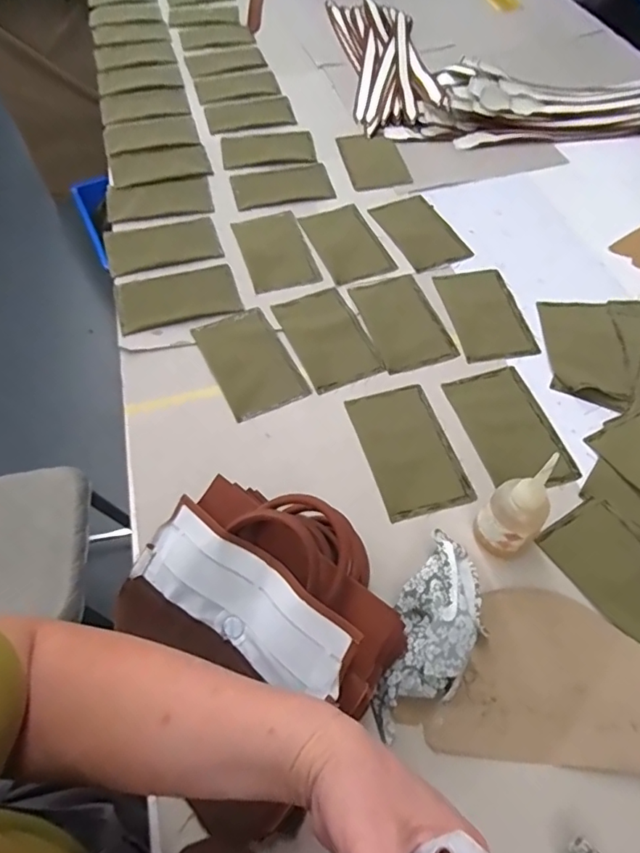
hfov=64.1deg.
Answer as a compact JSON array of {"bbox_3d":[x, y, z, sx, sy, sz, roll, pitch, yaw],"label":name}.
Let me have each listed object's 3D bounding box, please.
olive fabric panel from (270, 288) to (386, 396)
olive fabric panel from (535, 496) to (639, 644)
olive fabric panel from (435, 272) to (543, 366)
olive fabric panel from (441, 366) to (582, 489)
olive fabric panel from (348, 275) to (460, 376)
[{"bbox_3d":[0.013,-0.140,0.806,0.114,0.010,0.196,-21,63,-13],"label":"olive fabric panel"},{"bbox_3d":[0.358,0.178,0.592,0.105,0.009,0.189,-32,59,-14],"label":"olive fabric panel"},{"bbox_3d":[0.267,-0.185,0.829,0.119,0.005,0.201,-9,61,-6],"label":"olive fabric panel"},{"bbox_3d":[0.263,0.003,0.709,0.108,0.005,0.188,-18,63,-6],"label":"olive fabric panel"},{"bbox_3d":[0.130,-0.170,0.823,0.111,0.006,0.196,-17,60,-6],"label":"olive fabric panel"}]

